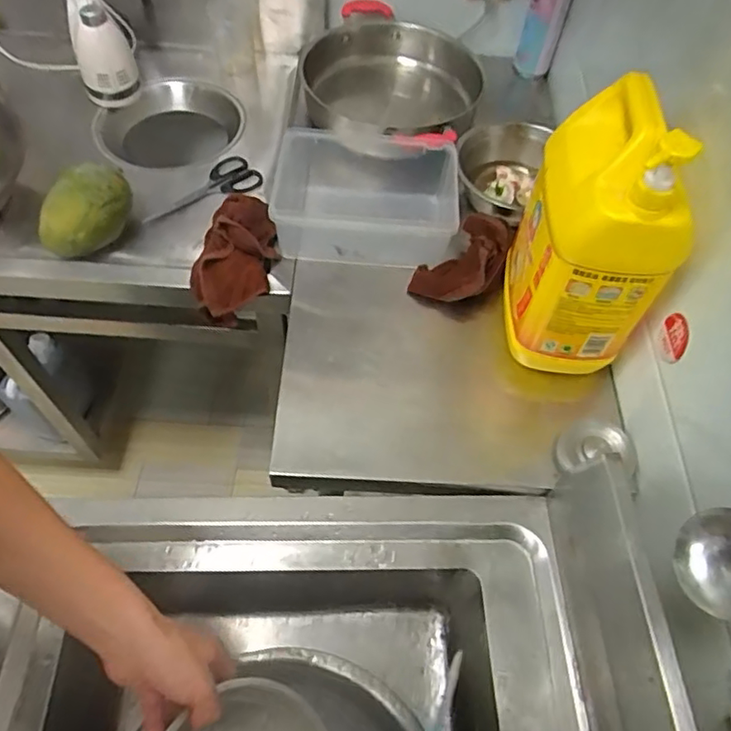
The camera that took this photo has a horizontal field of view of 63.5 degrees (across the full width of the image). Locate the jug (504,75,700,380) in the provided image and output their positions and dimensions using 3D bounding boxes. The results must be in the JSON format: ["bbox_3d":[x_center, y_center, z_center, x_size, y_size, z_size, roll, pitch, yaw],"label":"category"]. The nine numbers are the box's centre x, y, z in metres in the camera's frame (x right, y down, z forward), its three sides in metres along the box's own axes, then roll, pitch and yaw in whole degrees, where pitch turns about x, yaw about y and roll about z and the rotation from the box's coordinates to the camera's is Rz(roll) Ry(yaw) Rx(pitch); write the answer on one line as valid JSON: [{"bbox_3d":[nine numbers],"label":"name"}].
[{"bbox_3d":[0.236,-0.136,0.614,0.128,0.278,0.155,10,57,3],"label":"jug"}]

